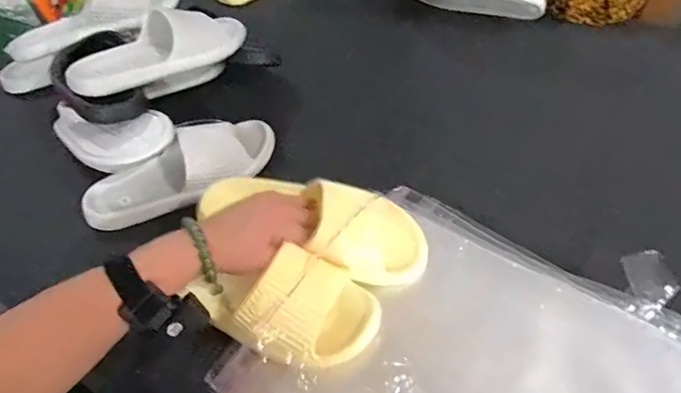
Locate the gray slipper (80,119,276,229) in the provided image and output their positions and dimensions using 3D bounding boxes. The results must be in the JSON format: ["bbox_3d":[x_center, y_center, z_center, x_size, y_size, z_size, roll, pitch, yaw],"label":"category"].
[{"bbox_3d":[-0.213,-0.038,0.650,0.266,0.068,0.089,-25,52,-16],"label":"gray slipper"}]

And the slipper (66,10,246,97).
[{"bbox_3d":[-0.258,-0.205,0.701,0.255,0.081,0.102,-32,54,-21],"label":"slipper"}]

